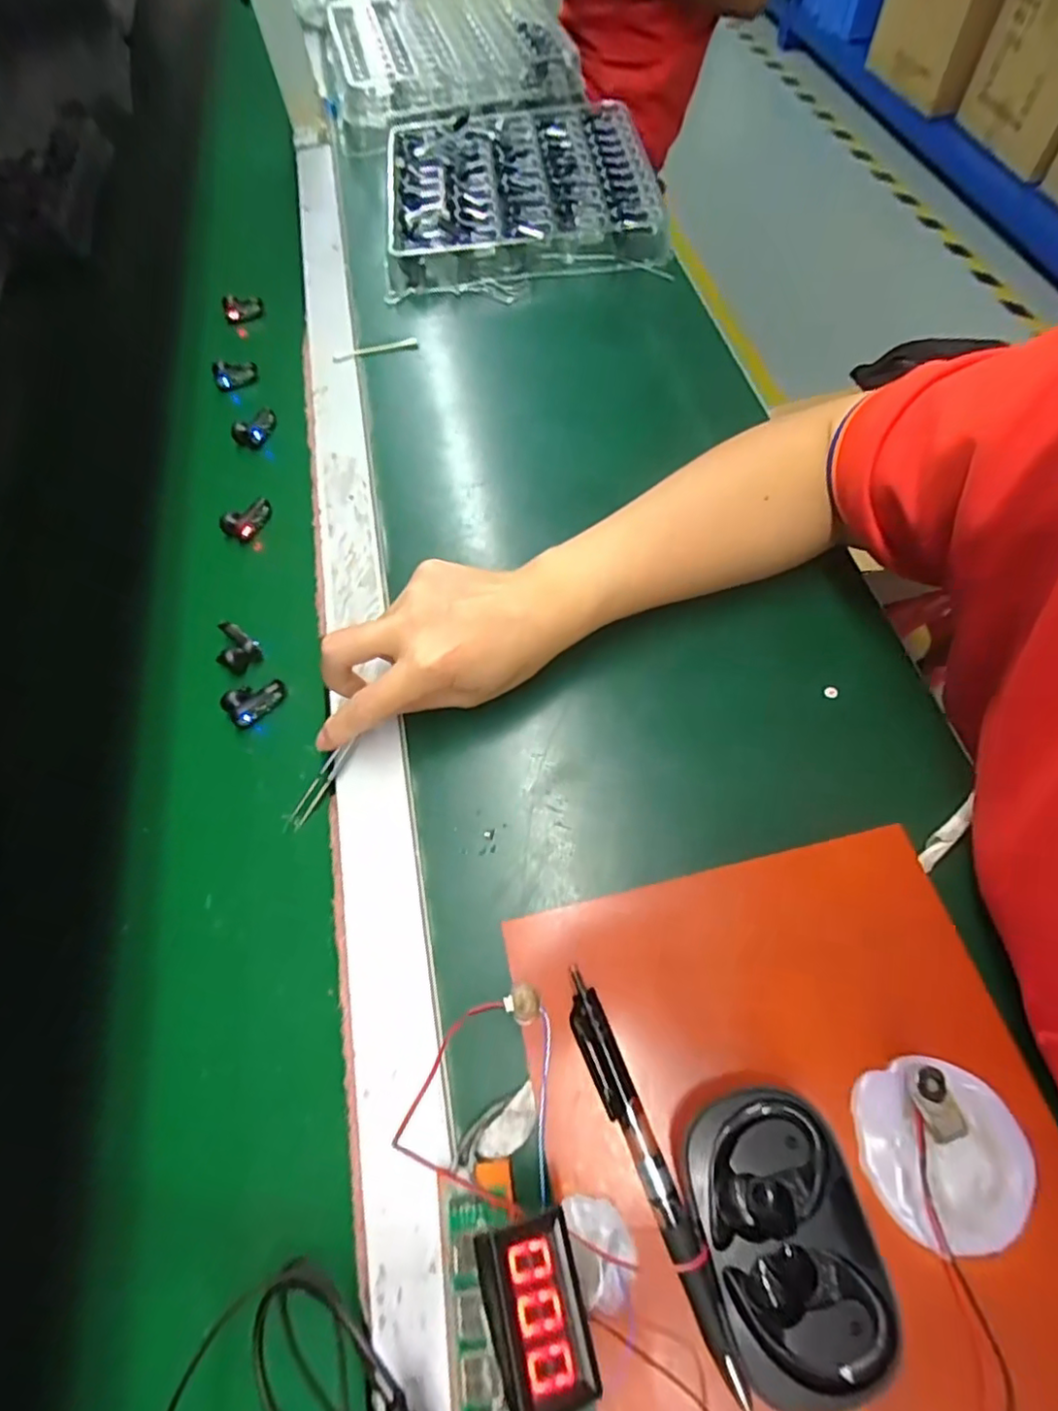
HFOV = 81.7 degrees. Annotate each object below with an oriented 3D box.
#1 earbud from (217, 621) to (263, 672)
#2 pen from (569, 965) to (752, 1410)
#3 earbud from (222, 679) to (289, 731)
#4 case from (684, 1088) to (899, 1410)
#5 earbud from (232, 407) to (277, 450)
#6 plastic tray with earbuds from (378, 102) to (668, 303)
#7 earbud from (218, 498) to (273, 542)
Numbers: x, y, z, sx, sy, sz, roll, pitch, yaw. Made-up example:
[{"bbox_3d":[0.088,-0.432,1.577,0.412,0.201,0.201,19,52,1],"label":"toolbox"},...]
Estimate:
[{"bbox_3d":[-0.189,-0.038,0.389,0.035,0.012,0.024,35,70,19],"label":"earbud"},{"bbox_3d":[0.046,0.177,0.241,0.013,0.013,0.140,-22,59,-7],"label":"pen"},{"bbox_3d":[-0.167,-0.005,0.372,0.036,0.010,0.024,-39,67,-15],"label":"earbud"},{"bbox_3d":[0.091,0.192,0.226,0.057,0.033,0.083,-15,63,-3],"label":"case"},{"bbox_3d":[-0.212,-0.216,0.477,0.018,0.015,0.037,37,71,20],"label":"earbud"},{"bbox_3d":[-0.008,-0.500,0.600,0.256,0.051,0.263,-4,63,2],"label":"plastic tray with earbuds"},{"bbox_3d":[-0.202,-0.134,0.440,0.022,0.018,0.034,21,66,14],"label":"earbud"}]

